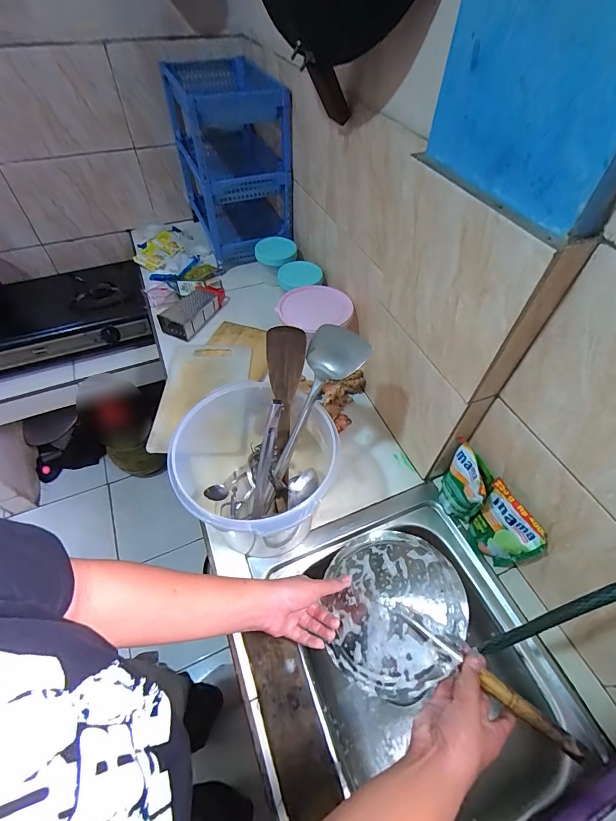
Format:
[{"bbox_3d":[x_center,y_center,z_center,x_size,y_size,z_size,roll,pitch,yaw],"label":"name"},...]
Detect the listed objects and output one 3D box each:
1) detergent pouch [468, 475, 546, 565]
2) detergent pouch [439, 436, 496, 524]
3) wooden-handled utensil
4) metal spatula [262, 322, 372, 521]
[{"bbox_3d":[0.331,0.204,0.634,0.042,0.152,0.105,-13,54,-11],"label":"detergent pouch"},{"bbox_3d":[0.293,0.132,0.684,0.052,0.147,0.107,-7,53,-7],"label":"detergent pouch"},{"bbox_3d":[0.235,0.358,0.494,0.266,0.016,0.023,34,59,15],"label":"wooden-handled utensil"},{"bbox_3d":[-0.010,0.020,0.612,0.093,0.025,0.332,29,98,19],"label":"metal spatula"}]

